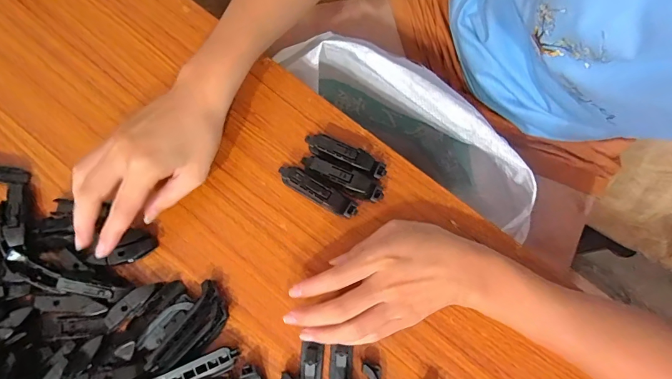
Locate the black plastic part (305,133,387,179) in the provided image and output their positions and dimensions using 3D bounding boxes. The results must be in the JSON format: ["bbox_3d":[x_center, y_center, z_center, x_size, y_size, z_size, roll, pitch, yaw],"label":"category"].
[{"bbox_3d":[0.007,-0.029,0.327,0.075,0.021,0.015,24,79,4],"label":"black plastic part"}]

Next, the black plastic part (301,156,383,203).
[{"bbox_3d":[0.005,-0.010,0.322,0.074,0.024,0.019,23,79,4],"label":"black plastic part"}]

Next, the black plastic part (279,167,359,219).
[{"bbox_3d":[-0.016,0.001,0.322,0.074,0.024,0.017,33,79,6],"label":"black plastic part"}]

